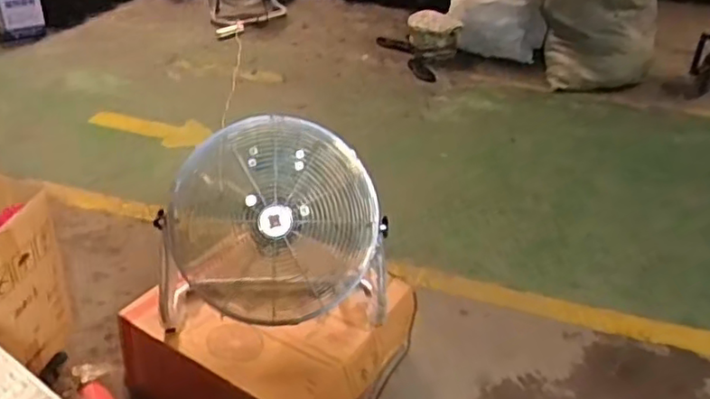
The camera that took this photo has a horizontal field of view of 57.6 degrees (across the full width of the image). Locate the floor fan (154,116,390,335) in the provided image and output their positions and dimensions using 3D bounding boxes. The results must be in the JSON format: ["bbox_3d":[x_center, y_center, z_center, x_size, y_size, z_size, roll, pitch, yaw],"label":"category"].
[{"bbox_3d":[-0.196,0.065,1.621,0.555,0.440,0.268,2,33,-3],"label":"floor fan"}]

